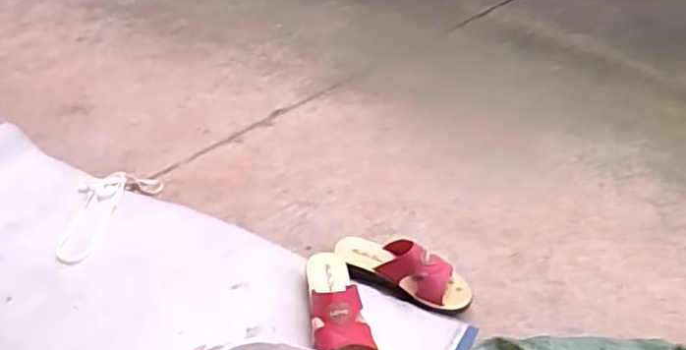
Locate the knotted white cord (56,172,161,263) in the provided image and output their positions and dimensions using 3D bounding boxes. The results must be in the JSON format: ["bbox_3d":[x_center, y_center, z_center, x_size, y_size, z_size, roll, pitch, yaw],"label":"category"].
[{"bbox_3d":[-0.454,0.069,1.147,0.134,0.023,0.253,15,38,15],"label":"knotted white cord"}]

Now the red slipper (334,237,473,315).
[{"bbox_3d":[0.095,0.149,1.009,0.227,0.072,0.083,16,45,18],"label":"red slipper"}]

